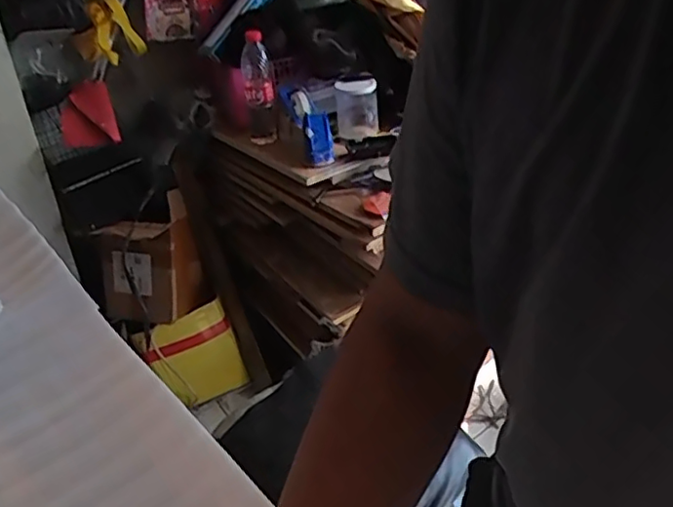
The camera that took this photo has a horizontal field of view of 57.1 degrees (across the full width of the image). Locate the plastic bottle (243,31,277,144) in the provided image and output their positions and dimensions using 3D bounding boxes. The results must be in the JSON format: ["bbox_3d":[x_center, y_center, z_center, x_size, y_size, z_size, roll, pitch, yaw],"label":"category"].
[{"bbox_3d":[-0.151,-0.344,1.164,0.052,0.147,0.049,-4,38,-5],"label":"plastic bottle"}]

